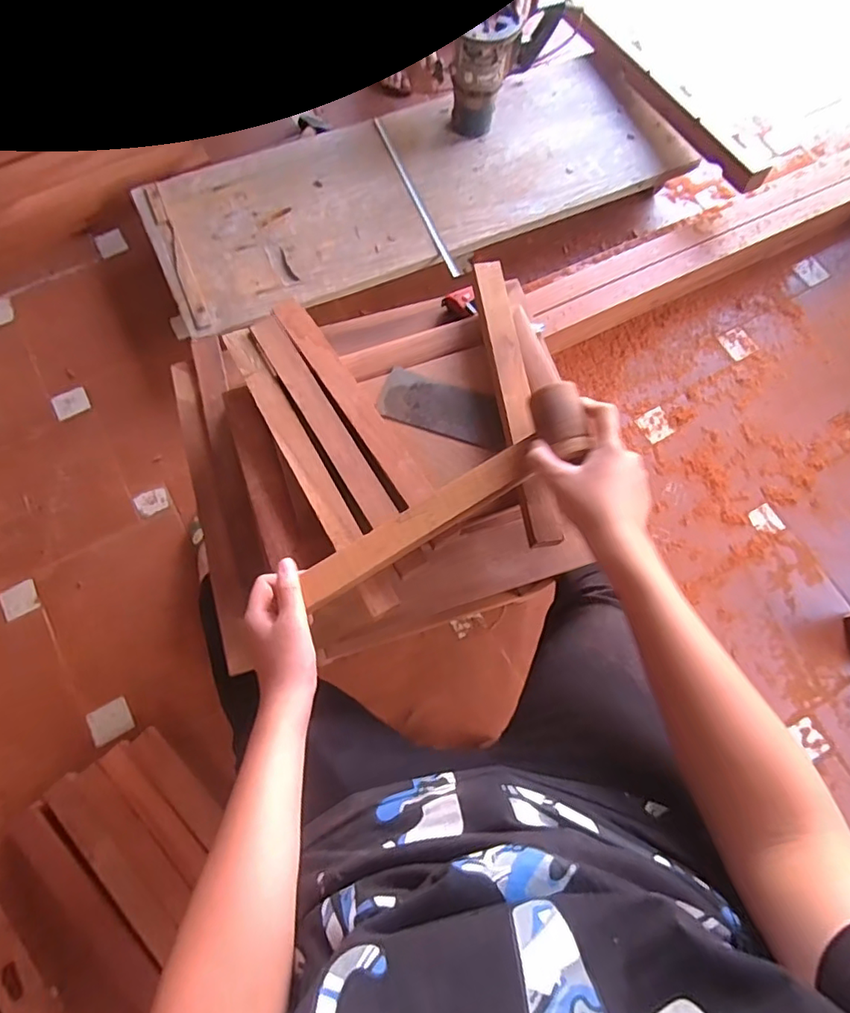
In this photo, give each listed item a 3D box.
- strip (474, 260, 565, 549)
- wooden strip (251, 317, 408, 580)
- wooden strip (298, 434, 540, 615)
[{"bbox_3d":[0.098,-0.124,0.606,0.036,0.023,0.340,-7,71,-3],"label":"strip"},{"bbox_3d":[-0.096,-0.072,0.588,0.034,0.022,0.327,-31,74,-10],"label":"wooden strip"},{"bbox_3d":[-0.004,0.015,0.525,0.245,0.022,0.036,-32,74,-5],"label":"wooden strip"}]

